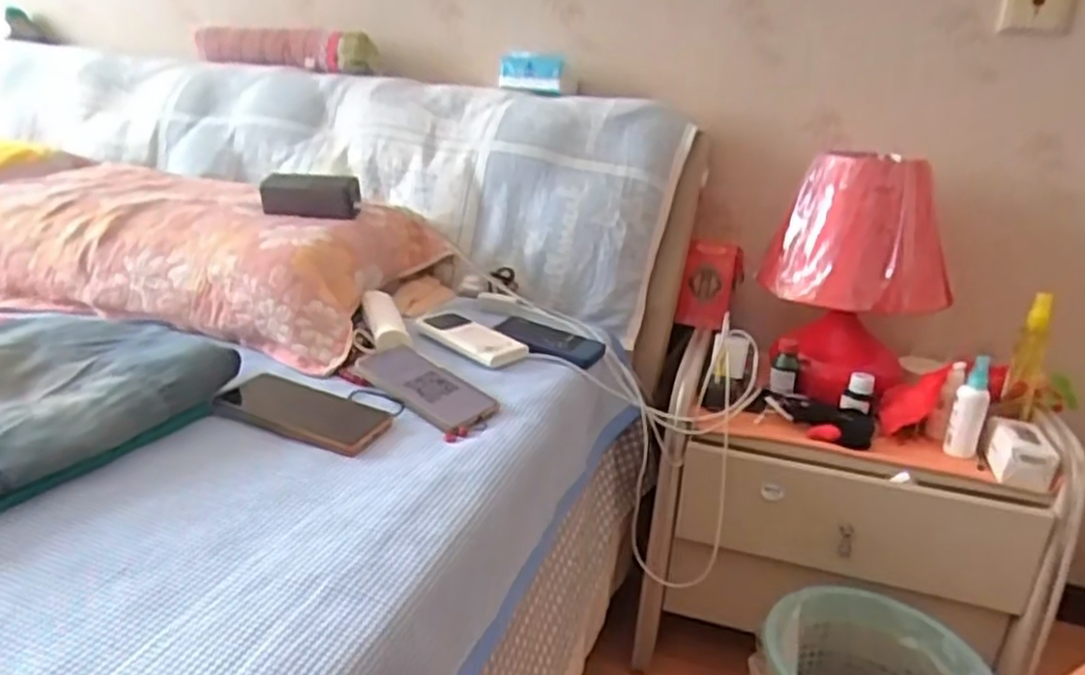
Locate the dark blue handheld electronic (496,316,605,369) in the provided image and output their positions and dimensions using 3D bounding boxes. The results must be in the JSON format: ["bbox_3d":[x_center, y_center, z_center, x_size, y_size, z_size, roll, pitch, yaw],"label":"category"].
[{"bbox_3d":[0.001,0.003,0.980,0.154,0.017,0.092,21,28,24],"label":"dark blue handheld electronic"}]

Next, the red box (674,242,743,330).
[{"bbox_3d":[0.293,-0.091,1.287,0.127,0.151,0.036,7,4,-27],"label":"red box"}]

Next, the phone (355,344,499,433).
[{"bbox_3d":[-0.132,0.052,0.822,0.173,0.011,0.077,29,38,30],"label":"phone"}]

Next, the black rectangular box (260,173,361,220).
[{"bbox_3d":[-0.327,-0.201,1.028,0.142,0.053,0.027,6,21,4],"label":"black rectangular box"}]

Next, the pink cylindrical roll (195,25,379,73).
[{"bbox_3d":[-0.520,-0.578,1.471,0.450,0.070,0.072,14,23,24],"label":"pink cylindrical roll"}]

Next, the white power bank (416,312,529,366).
[{"bbox_3d":[-0.095,-0.004,0.954,0.161,0.015,0.068,23,27,40],"label":"white power bank"}]

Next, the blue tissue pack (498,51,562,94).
[{"bbox_3d":[-0.024,-0.454,1.255,0.132,0.062,0.025,17,24,28],"label":"blue tissue pack"}]

